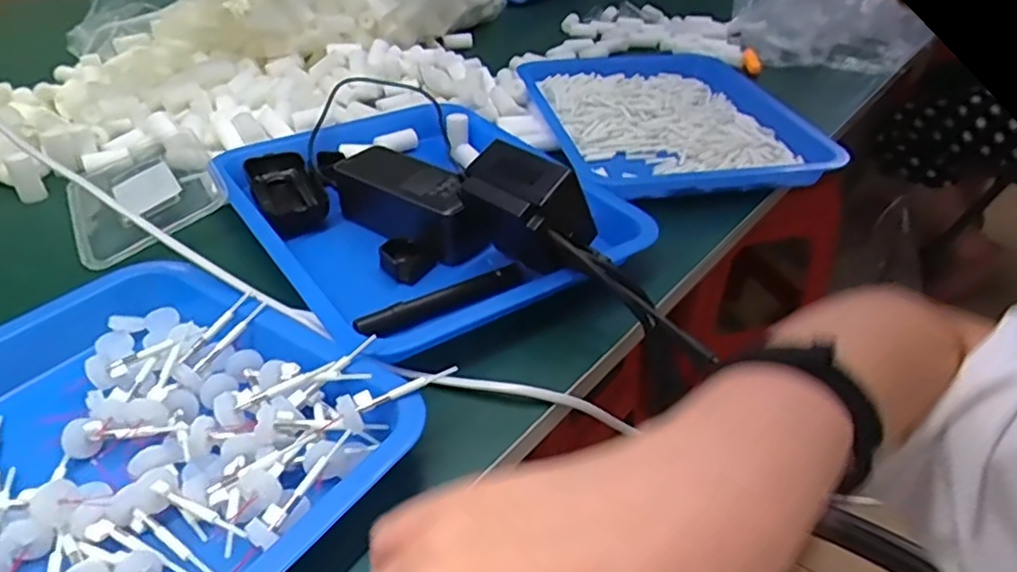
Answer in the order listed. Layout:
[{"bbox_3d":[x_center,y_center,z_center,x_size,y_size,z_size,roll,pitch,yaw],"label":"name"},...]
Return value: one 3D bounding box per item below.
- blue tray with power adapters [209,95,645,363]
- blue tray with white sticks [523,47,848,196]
[{"bbox_3d":[-0.068,-0.081,0.529,0.259,0.102,0.327,-22,43,-29],"label":"blue tray with power adapters"},{"bbox_3d":[0.161,-0.193,0.740,0.272,0.043,0.387,-6,37,-10],"label":"blue tray with white sticks"}]

